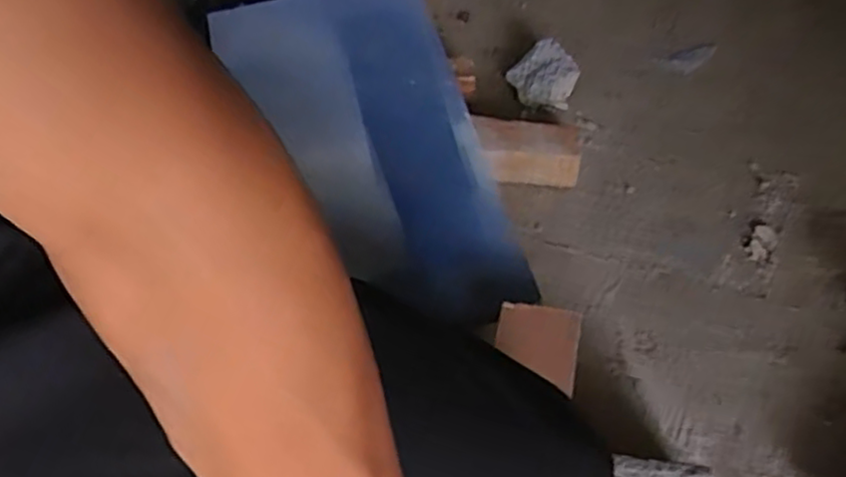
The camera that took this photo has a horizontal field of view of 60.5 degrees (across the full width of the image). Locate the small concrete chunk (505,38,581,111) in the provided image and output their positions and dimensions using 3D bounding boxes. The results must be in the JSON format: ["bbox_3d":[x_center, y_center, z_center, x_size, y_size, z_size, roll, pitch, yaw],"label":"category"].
[{"bbox_3d":[0.123,-0.167,0.747,0.058,0.030,0.078,-16,54,-7],"label":"small concrete chunk"}]

